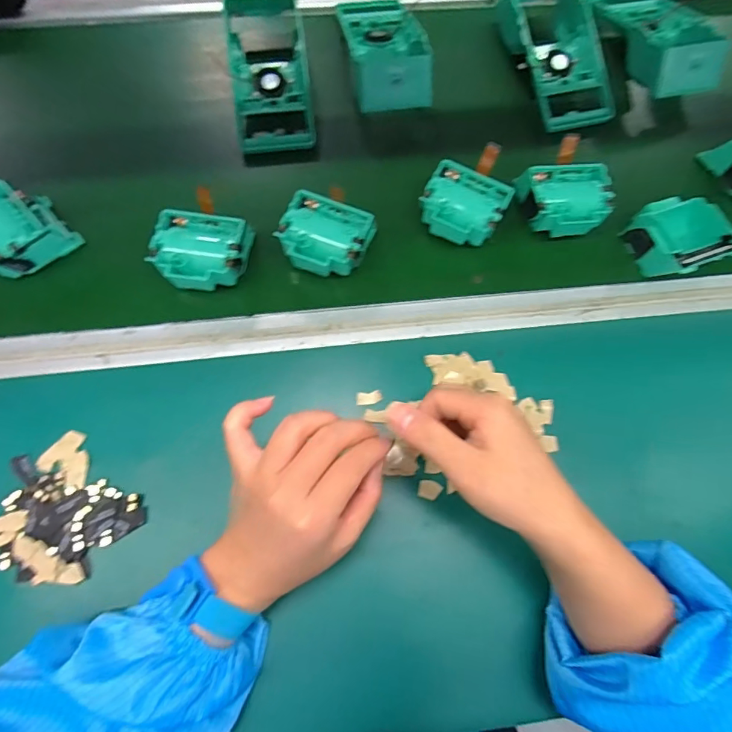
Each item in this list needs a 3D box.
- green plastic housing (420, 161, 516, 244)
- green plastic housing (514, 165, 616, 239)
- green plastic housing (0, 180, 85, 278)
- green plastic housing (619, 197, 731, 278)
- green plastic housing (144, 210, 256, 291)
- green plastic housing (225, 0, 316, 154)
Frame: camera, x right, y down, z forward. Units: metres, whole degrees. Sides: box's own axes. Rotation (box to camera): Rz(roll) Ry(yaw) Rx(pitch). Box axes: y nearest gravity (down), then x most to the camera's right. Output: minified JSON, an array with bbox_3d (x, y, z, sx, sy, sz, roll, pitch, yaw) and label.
[{"bbox_3d":[0.092,-0.148,0.444,0.074,0.042,0.065,26,73,7],"label":"green plastic housing"},{"bbox_3d":[0.192,-0.159,0.447,0.078,0.038,0.072,-8,72,-4],"label":"green plastic housing"},{"bbox_3d":[-0.321,-0.121,0.419,0.081,0.044,0.080,-42,77,-14],"label":"green plastic housing"},{"bbox_3d":[0.296,-0.121,0.436,0.070,0.039,0.075,-22,73,-8],"label":"green plastic housing"},{"bbox_3d":[-0.148,-0.102,0.416,0.075,0.039,0.070,8,71,1],"label":"green plastic housing"},{"bbox_3d":[-0.103,-0.319,0.492,0.087,0.044,0.190,-8,72,-4],"label":"green plastic housing"}]

